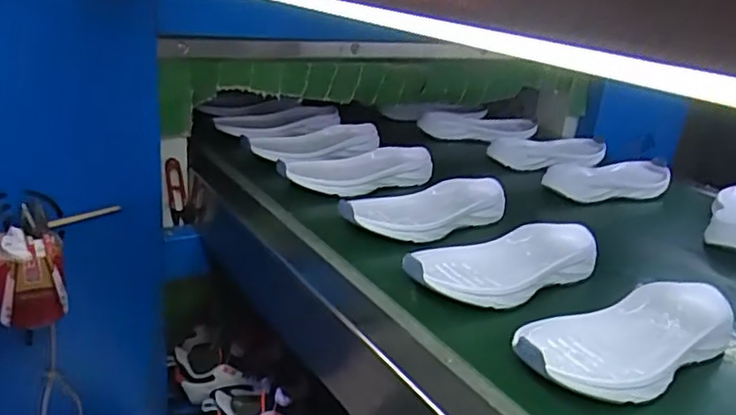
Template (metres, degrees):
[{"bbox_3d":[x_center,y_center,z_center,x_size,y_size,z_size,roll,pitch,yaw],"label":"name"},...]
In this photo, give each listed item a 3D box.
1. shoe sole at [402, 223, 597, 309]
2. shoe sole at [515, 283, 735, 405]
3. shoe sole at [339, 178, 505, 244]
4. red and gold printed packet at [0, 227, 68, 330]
[{"bbox_3d":[0.127,0.054,0.587,0.204,0.039,0.091,-11,23,-34],"label":"shoe sole"},{"bbox_3d":[0.205,0.104,0.482,0.212,0.039,0.084,-8,22,-28],"label":"shoe sole"},{"bbox_3d":[0.064,0.005,0.694,0.209,0.040,0.088,-9,22,-30],"label":"shoe sole"},{"bbox_3d":[-0.353,0.076,0.655,0.062,0.099,0.043,-10,23,-32],"label":"red and gold printed packet"}]

